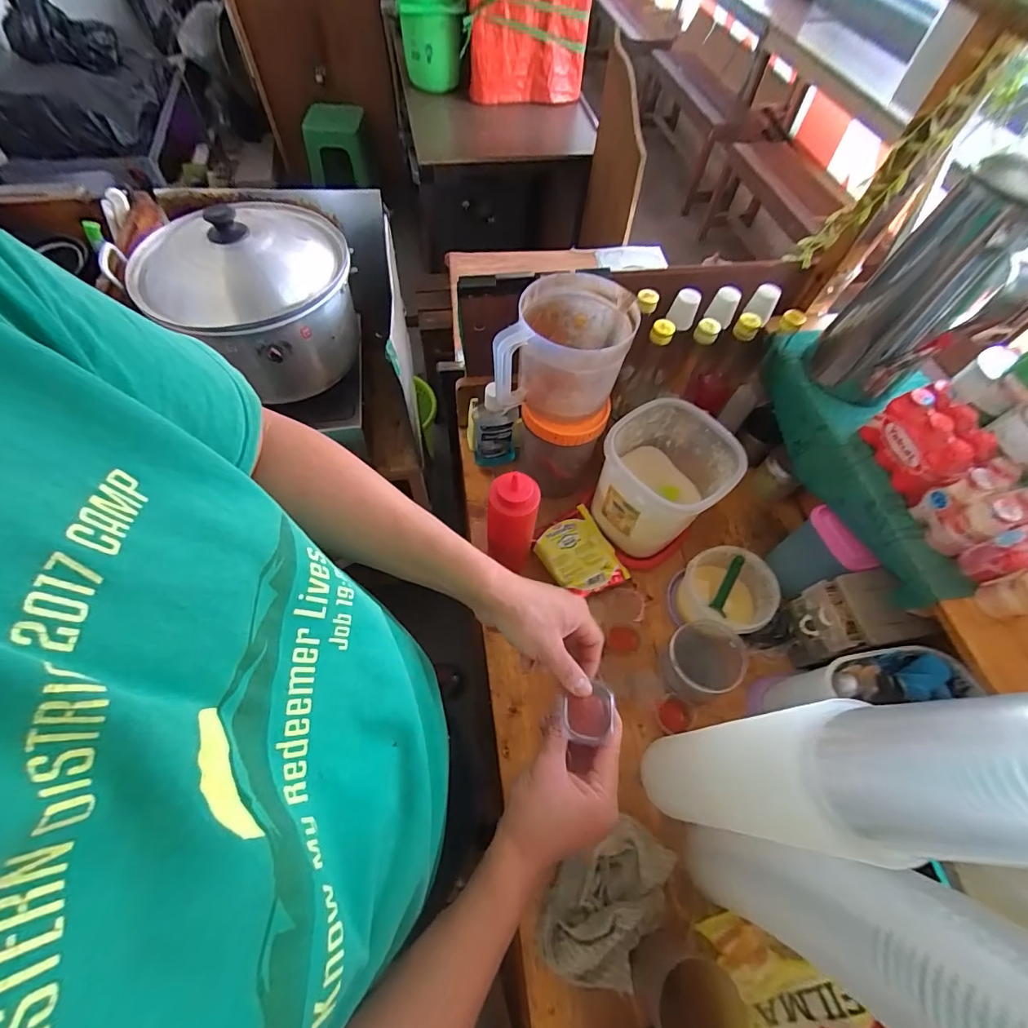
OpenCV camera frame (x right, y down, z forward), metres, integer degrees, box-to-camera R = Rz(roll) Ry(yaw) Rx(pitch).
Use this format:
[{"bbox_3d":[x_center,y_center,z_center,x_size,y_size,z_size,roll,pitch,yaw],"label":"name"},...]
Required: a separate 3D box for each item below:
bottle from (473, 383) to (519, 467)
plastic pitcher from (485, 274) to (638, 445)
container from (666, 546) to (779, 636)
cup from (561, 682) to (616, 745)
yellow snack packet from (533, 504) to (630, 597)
[{"bbox_3d":[-0.031,-0.142,0.733,0.069,0.173,0.043,0,61,-2],"label":"bottle"},{"bbox_3d":[0.057,-0.207,0.601,0.166,0.152,0.146,17,61,7],"label":"plastic pitcher"},{"bbox_3d":[0.296,0.118,0.645,0.121,0.083,0.115,1,61,-1],"label":"container"},{"bbox_3d":[0.065,0.176,0.401,0.045,0.027,0.050,5,61,1],"label":"cup"},{"bbox_3d":[0.097,0.059,0.708,0.111,0.021,0.136,-20,63,-13],"label":"yellow snack packet"}]

